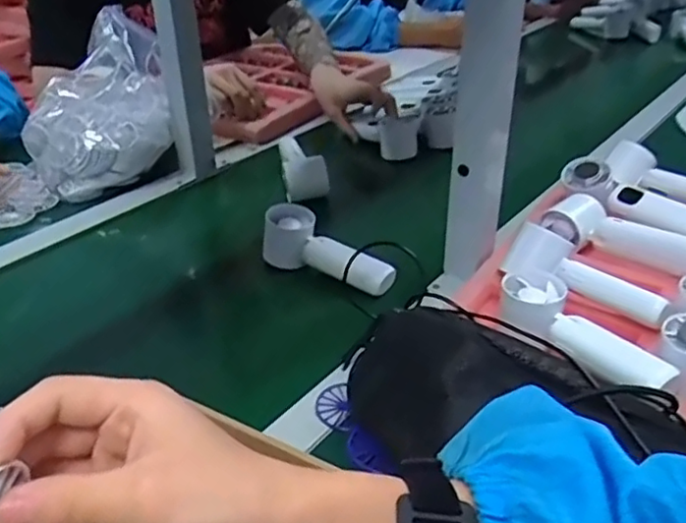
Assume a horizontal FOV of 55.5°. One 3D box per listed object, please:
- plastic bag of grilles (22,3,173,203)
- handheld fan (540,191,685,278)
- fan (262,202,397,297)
[{"bbox_3d":[-0.346,-0.218,0.897,0.187,0.175,0.198,-14,36,-19],"label":"plastic bag of grilles"},{"bbox_3d":[0.290,-0.032,0.679,0.148,0.041,0.054,18,38,26],"label":"handheld fan"},{"bbox_3d":[-0.015,-0.014,0.694,0.150,0.055,0.048,19,38,26],"label":"fan"}]

